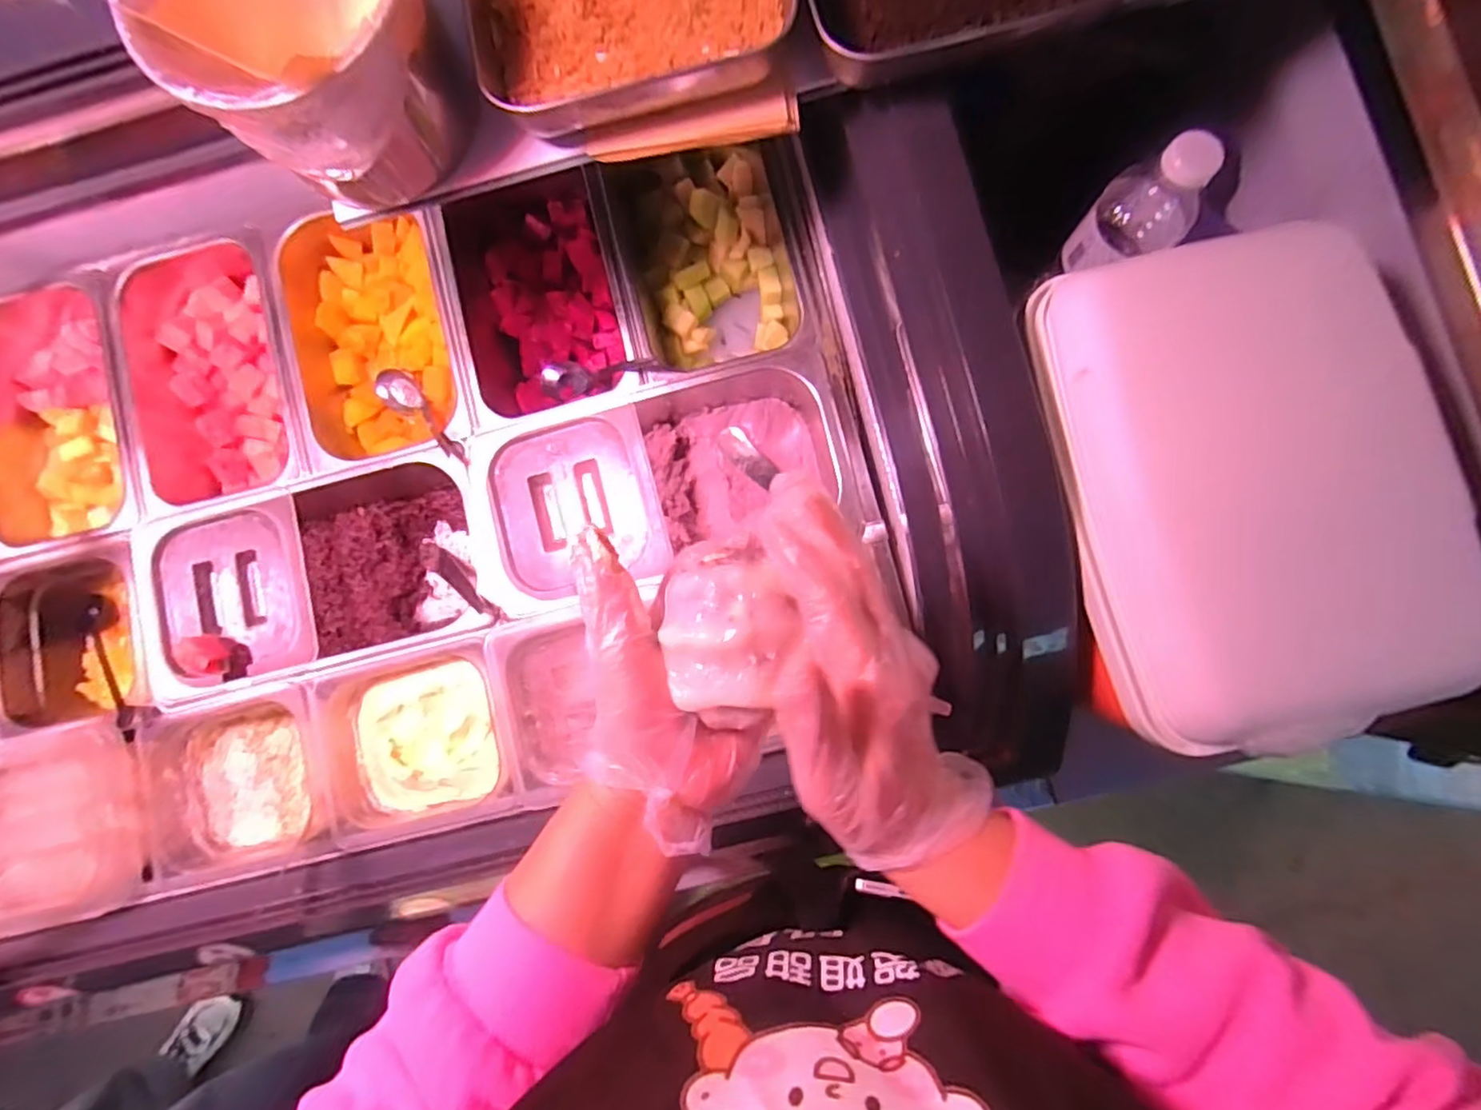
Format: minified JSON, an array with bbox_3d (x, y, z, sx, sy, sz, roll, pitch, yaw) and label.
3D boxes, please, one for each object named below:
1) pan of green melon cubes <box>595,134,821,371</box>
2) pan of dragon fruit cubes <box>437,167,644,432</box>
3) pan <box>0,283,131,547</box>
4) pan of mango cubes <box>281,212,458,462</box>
[{"bbox_3d":[-0.024,-0.287,0.622,0.174,0.100,0.238,-14,84,2],"label":"pan of green melon cubes"},{"bbox_3d":[-0.190,-0.250,0.628,0.163,0.087,0.248,-13,84,2],"label":"pan of dragon fruit cubes"},{"bbox_3d":[-0.676,-0.140,0.645,0.158,0.070,0.264,-13,84,2],"label":"pan"},{"bbox_3d":[-0.353,-0.217,0.638,0.175,0.081,0.245,-5,84,3],"label":"pan of mango cubes"}]

